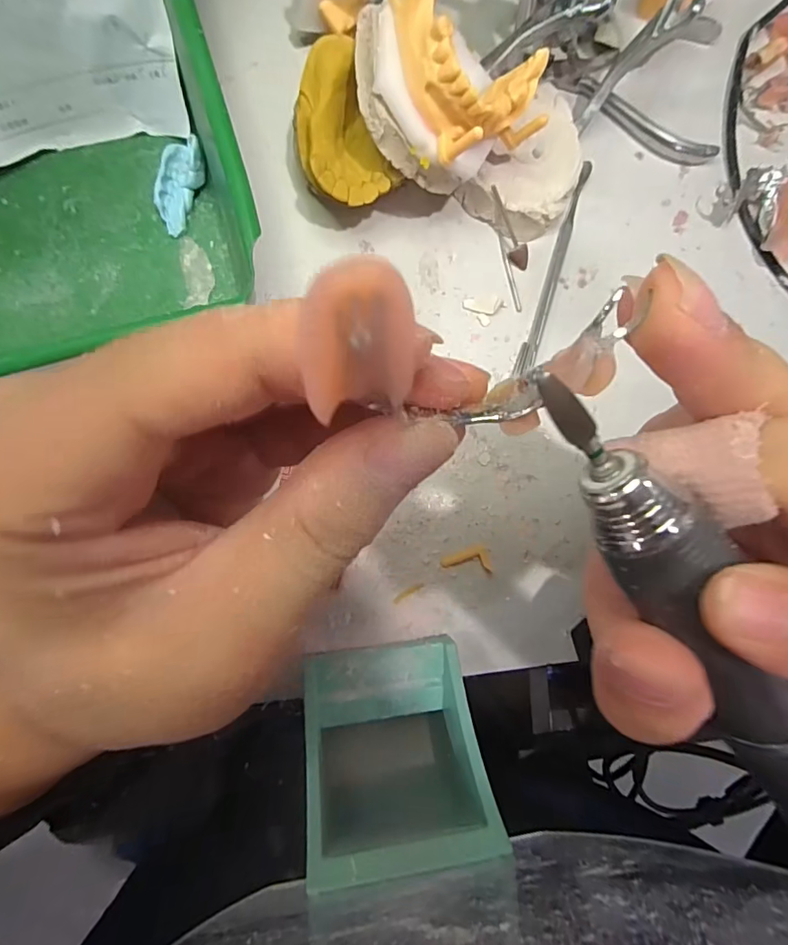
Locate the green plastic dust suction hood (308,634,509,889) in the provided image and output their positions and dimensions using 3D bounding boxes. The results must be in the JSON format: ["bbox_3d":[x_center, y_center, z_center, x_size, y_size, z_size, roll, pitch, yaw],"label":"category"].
[{"bbox_3d":[0.000,0.117,0.213,0.080,0.072,0.064,-3,89,-7],"label":"green plastic dust suction hood"}]

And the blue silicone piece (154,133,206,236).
[{"bbox_3d":[-0.102,-0.137,0.233,0.018,0.012,0.044,15,87,-8],"label":"blue silicone piece"}]

